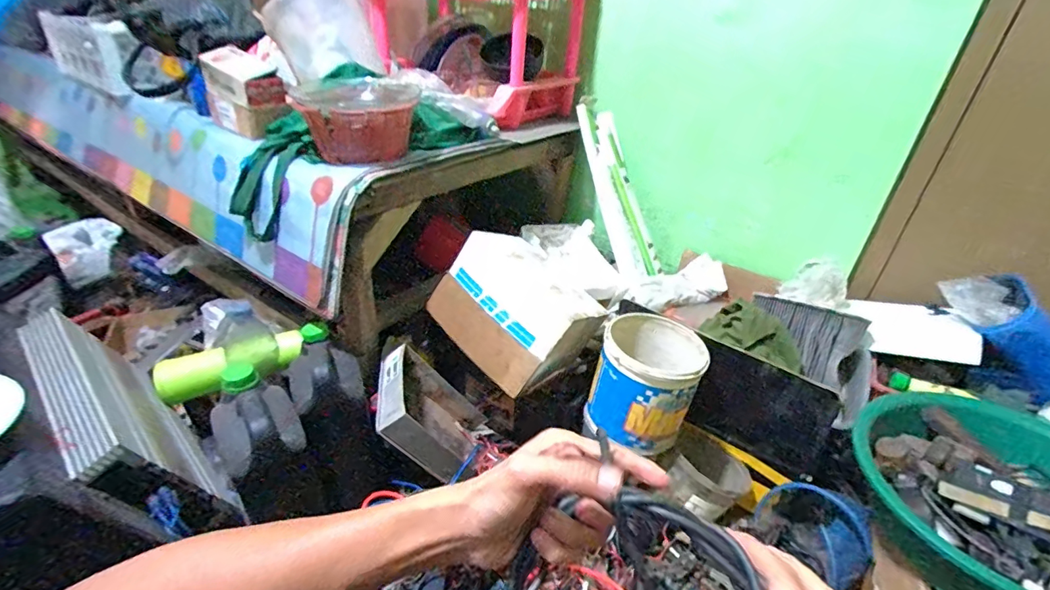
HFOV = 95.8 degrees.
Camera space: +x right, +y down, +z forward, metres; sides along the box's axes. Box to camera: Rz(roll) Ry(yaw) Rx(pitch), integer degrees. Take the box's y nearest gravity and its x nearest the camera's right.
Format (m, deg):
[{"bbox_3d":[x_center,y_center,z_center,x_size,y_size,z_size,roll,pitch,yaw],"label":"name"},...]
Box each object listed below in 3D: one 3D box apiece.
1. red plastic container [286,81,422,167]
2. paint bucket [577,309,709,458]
[{"bbox_3d":[-0.290,-0.302,0.836,0.197,0.112,0.177,2,31,-5],"label":"red plastic container"},{"bbox_3d":[0.223,0.158,0.883,0.171,0.179,0.179,18,33,21],"label":"paint bucket"}]

